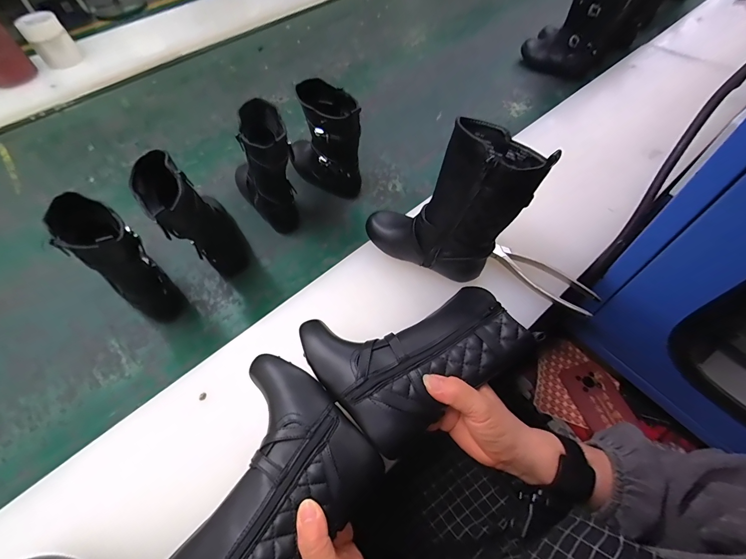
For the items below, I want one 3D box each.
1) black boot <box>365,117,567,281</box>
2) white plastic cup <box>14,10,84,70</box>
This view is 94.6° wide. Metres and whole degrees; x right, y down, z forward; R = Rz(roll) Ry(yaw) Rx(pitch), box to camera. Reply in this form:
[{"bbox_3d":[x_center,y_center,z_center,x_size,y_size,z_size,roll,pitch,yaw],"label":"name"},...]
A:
[{"bbox_3d":[0.084,-0.095,0.408,0.193,0.165,0.081,23,61,17],"label":"black boot"},{"bbox_3d":[-0.802,-0.595,0.856,0.085,0.093,0.084,-1,57,2],"label":"white plastic cup"}]

